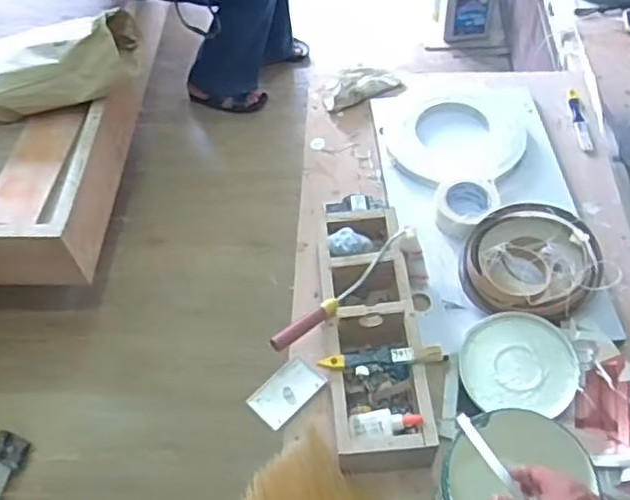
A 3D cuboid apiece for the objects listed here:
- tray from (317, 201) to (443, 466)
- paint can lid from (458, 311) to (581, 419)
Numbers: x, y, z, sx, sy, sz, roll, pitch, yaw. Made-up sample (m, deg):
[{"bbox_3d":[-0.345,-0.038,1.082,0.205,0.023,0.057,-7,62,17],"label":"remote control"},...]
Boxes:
[{"bbox_3d":[0.087,0.112,1.011,0.143,0.102,0.444,-5,55,-1],"label":"tray"},{"bbox_3d":[0.315,0.171,0.986,0.171,0.024,0.160,5,55,7],"label":"paint can lid"}]

